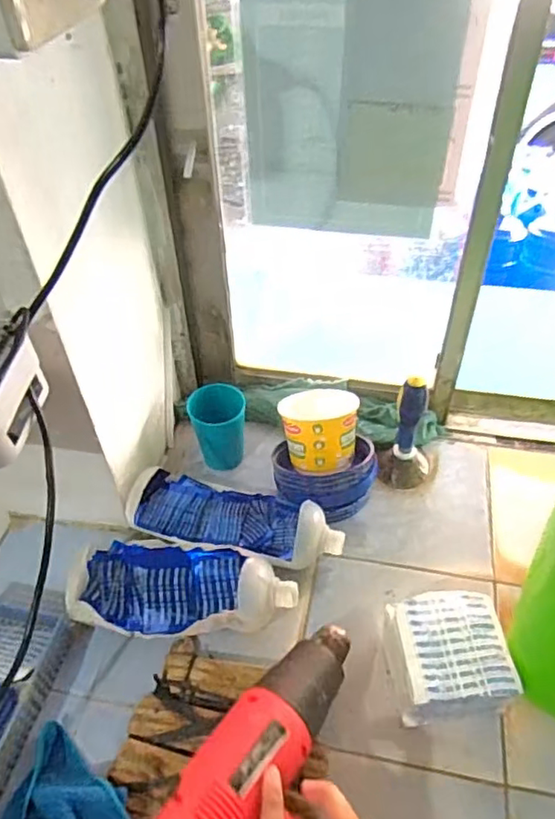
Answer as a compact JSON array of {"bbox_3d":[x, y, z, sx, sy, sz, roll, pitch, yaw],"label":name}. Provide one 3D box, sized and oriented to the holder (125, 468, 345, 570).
[{"bbox_3d":[-0.046,0.131,0.692,0.248,0.060,0.090,13,49,15],"label":"holder"}]

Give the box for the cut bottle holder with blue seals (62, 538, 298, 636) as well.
[{"bbox_3d":[-0.099,0.183,0.632,0.231,0.062,0.096,0,47,3],"label":"cut bottle holder with blue seals"}]

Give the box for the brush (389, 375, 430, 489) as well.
[{"bbox_3d":[0.163,0.027,0.718,0.059,0.156,0.052,10,48,13],"label":"brush"}]

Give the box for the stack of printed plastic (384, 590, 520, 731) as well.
[{"bbox_3d":[0.163,0.242,0.579,0.110,0.067,0.104,-6,47,-3],"label":"stack of printed plastic"}]

